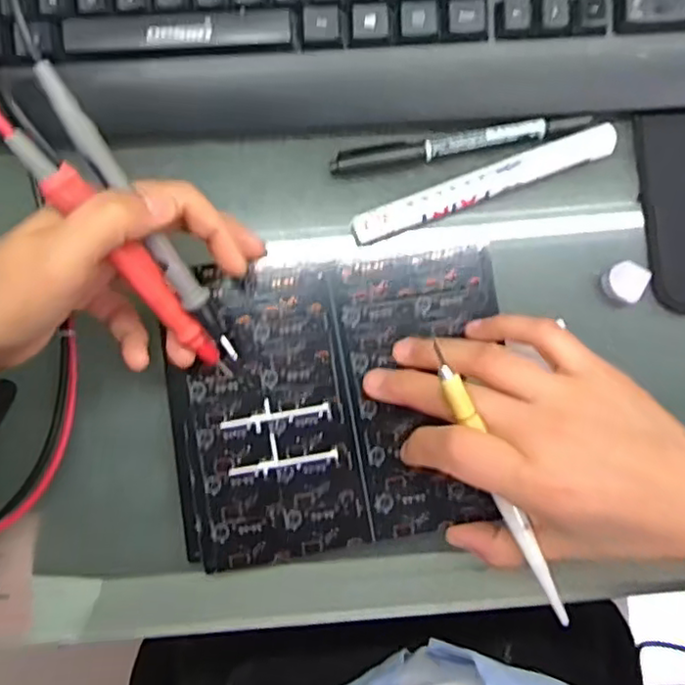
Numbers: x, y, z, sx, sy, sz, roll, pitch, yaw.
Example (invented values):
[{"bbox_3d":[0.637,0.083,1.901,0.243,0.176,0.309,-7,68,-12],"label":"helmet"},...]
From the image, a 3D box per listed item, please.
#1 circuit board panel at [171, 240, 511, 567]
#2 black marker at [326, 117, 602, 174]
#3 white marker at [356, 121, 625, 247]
[{"bbox_3d":[-0.004,0.029,0.340,0.167,0.006,0.151,-7,87,-2],"label":"circuit board panel"},{"bbox_3d":[0.062,-0.105,0.353,0.137,0.012,0.011,-9,87,-2],"label":"black marker"},{"bbox_3d":[0.074,-0.082,0.348,0.143,0.015,0.016,-20,87,-3],"label":"white marker"}]

